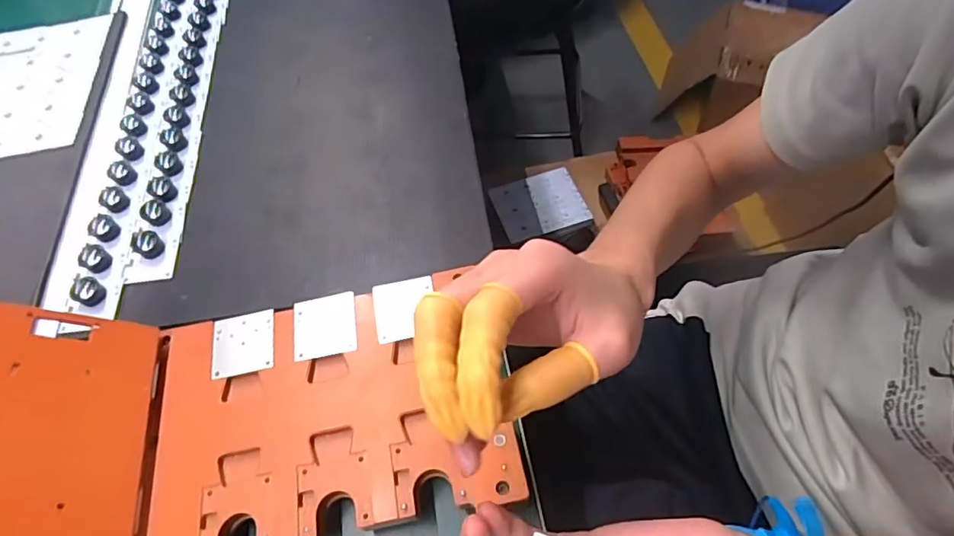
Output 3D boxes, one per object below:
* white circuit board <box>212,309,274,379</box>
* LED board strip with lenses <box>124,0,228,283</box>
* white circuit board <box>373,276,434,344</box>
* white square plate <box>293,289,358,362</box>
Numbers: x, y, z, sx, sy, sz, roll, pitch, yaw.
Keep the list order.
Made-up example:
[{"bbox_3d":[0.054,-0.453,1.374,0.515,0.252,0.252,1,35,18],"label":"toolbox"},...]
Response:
[{"bbox_3d":[-0.169,0.054,0.392,0.043,0.004,0.047,-12,59,-3],"label":"white circuit board"},{"bbox_3d":[-0.307,-0.169,0.566,0.040,0.015,0.415,-8,59,0],"label":"LED board strip with lenses"},{"bbox_3d":[-0.053,0.029,0.396,0.043,0.004,0.048,-11,57,-2],"label":"white circuit board"},{"bbox_3d":[-0.111,0.041,0.395,0.045,0.004,0.047,-9,59,-1],"label":"white square plate"}]

